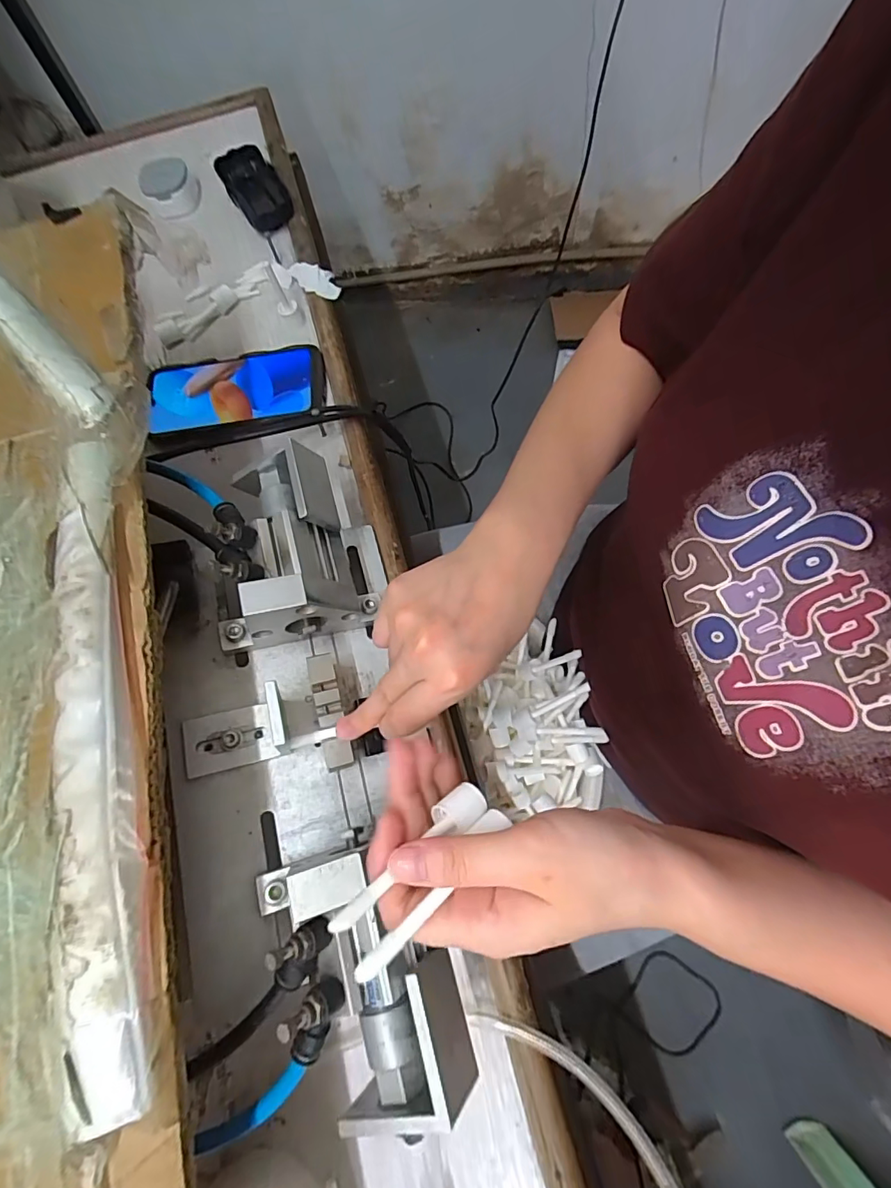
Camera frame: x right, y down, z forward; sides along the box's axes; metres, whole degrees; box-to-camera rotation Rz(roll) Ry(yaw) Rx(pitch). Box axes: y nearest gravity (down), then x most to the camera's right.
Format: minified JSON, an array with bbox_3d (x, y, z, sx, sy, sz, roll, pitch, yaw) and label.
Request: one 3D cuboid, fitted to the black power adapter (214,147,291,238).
[{"bbox_3d":[-0.209,-0.443,0.545,0.053,0.031,0.096,-30,75,-9],"label":"black power adapter"}]

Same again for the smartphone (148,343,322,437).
[{"bbox_3d":[-0.196,-0.190,0.460,0.164,0.011,0.079,-5,72,4],"label":"smartphone"}]

